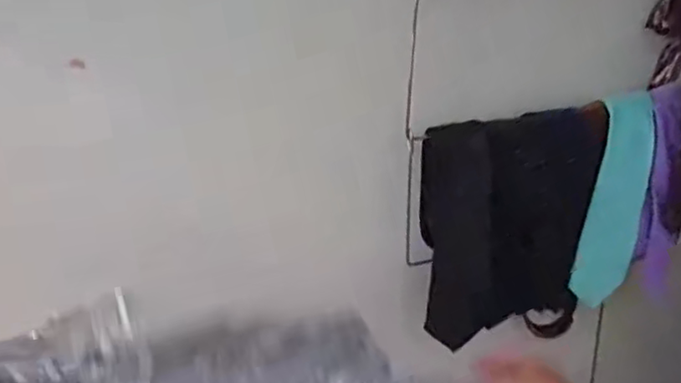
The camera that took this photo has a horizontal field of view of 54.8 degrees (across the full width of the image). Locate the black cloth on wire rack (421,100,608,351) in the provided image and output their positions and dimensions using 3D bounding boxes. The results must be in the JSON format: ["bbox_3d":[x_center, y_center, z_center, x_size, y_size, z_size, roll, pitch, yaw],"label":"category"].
[{"bbox_3d":[0.195,0.040,0.767,0.206,0.256,0.052,-11,32,-13],"label":"black cloth on wire rack"}]

